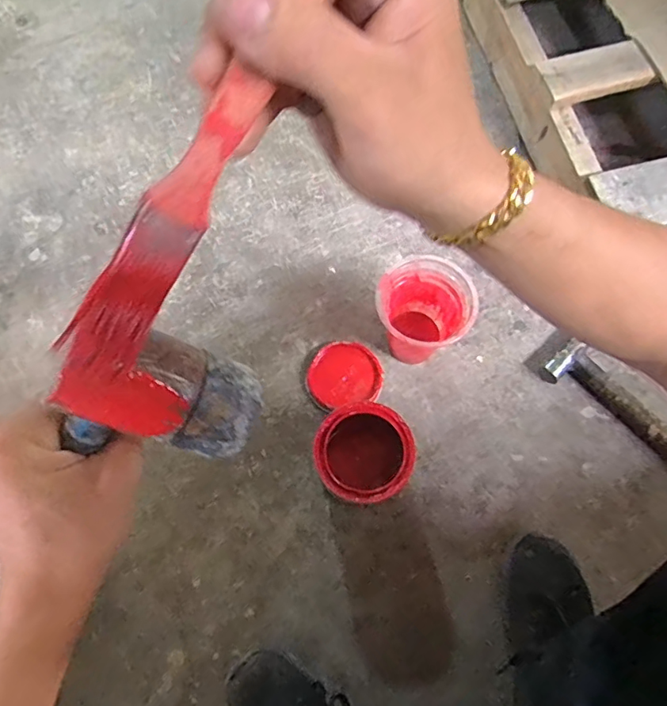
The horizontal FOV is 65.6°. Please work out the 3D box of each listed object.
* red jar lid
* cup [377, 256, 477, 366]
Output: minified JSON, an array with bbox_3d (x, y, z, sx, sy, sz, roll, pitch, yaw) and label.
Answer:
[{"bbox_3d":[0.015,0.028,0.696,0.099,0.019,0.083,-14,71,-6],"label":"red jar lid"},{"bbox_3d":[0.105,-0.037,0.655,0.096,0.142,0.104,0,70,-1],"label":"cup"}]

